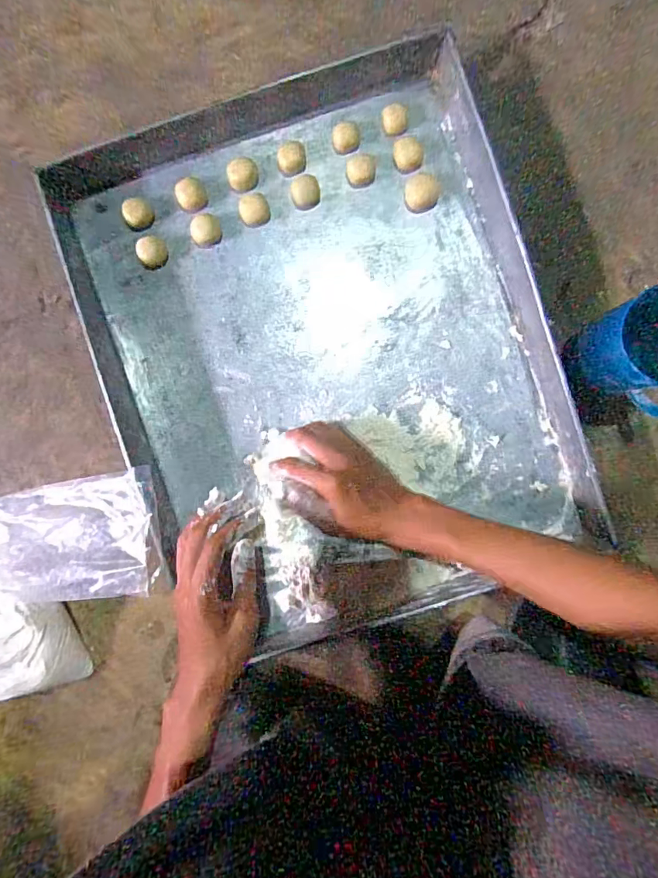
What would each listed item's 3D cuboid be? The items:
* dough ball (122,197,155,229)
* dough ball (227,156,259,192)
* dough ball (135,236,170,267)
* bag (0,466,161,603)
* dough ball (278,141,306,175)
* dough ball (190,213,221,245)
[{"bbox_3d":[-0.191,-0.227,0.464,0.028,0.016,0.026,0,90,0],"label":"dough ball"},{"bbox_3d":[-0.087,-0.267,0.470,0.030,0.017,0.027,-22,90,0],"label":"dough ball"},{"bbox_3d":[-0.176,-0.187,0.461,0.027,0.020,0.022,-42,90,0],"label":"dough ball"},{"bbox_3d":[-0.278,0.099,0.455,0.228,0.061,0.110,-7,90,0],"label":"bag"},{"bbox_3d":[-0.037,-0.282,0.466,0.027,0.019,0.027,0,90,0],"label":"dough ball"},{"bbox_3d":[-0.126,-0.215,0.474,0.030,0.017,0.025,-32,90,0],"label":"dough ball"}]

